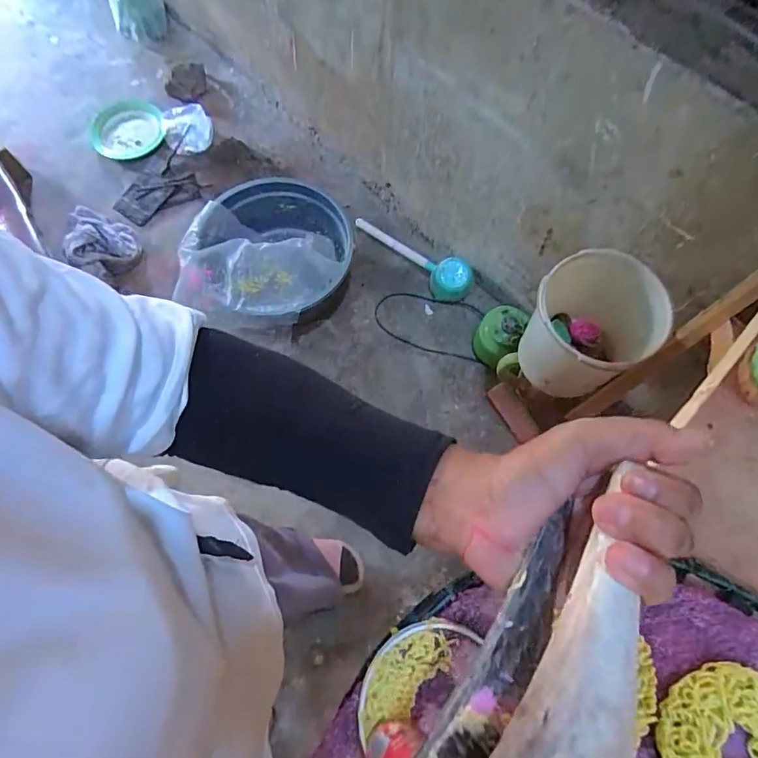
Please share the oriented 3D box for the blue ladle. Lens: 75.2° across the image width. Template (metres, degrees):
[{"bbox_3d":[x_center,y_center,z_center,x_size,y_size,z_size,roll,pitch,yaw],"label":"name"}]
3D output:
[{"bbox_3d":[0.105,-0.379,1.454,0.108,0.093,0.417,-43,76,-15],"label":"blue ladle"}]

